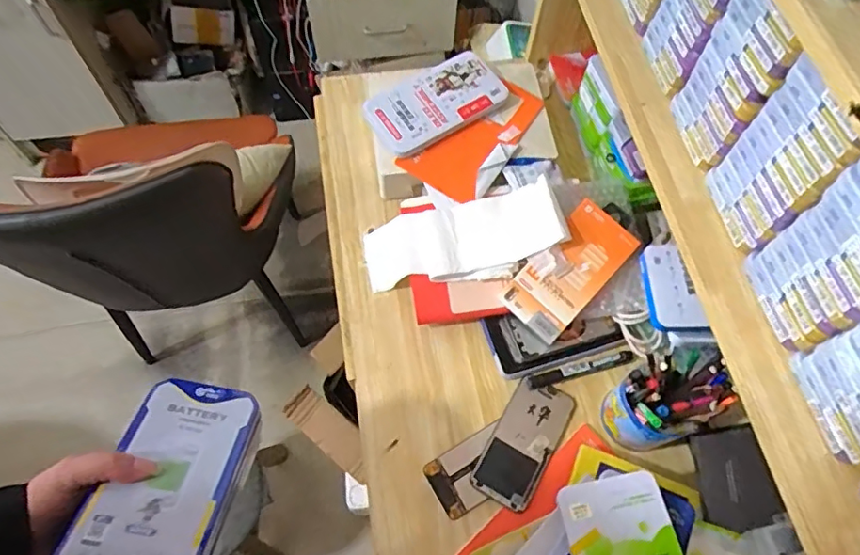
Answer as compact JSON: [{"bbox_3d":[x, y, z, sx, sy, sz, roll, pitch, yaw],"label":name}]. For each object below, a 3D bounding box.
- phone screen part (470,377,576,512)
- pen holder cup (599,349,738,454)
[{"bbox_3d":[0.118,0.204,0.706,0.076,0.008,0.157,29,66,12],"label":"phone screen part"},{"bbox_3d":[0.258,0.145,0.639,0.086,0.166,0.078,-9,64,-6],"label":"pen holder cup"}]

